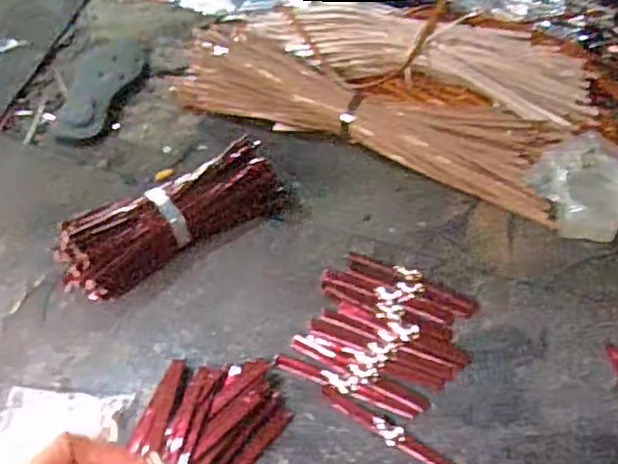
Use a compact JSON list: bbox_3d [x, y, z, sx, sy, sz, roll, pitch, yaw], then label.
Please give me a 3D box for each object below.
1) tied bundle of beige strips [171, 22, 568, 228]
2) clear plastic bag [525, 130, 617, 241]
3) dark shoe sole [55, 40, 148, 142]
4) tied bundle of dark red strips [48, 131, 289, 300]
[{"bbox_3d":[0.070,-0.167,0.846,0.530,0.049,0.139,20,54,17],"label":"tied bundle of beige strips"},{"bbox_3d":[0.334,-0.057,0.760,0.123,0.042,0.120,-28,55,-20],"label":"clear plastic bag"},{"bbox_3d":[-0.308,-0.217,0.939,0.098,0.013,0.235,3,51,4],"label":"dark shoe sole"},{"bbox_3d":[-0.152,-0.012,0.719,0.260,0.062,0.092,-25,56,-16],"label":"tied bundle of dark red strips"}]

